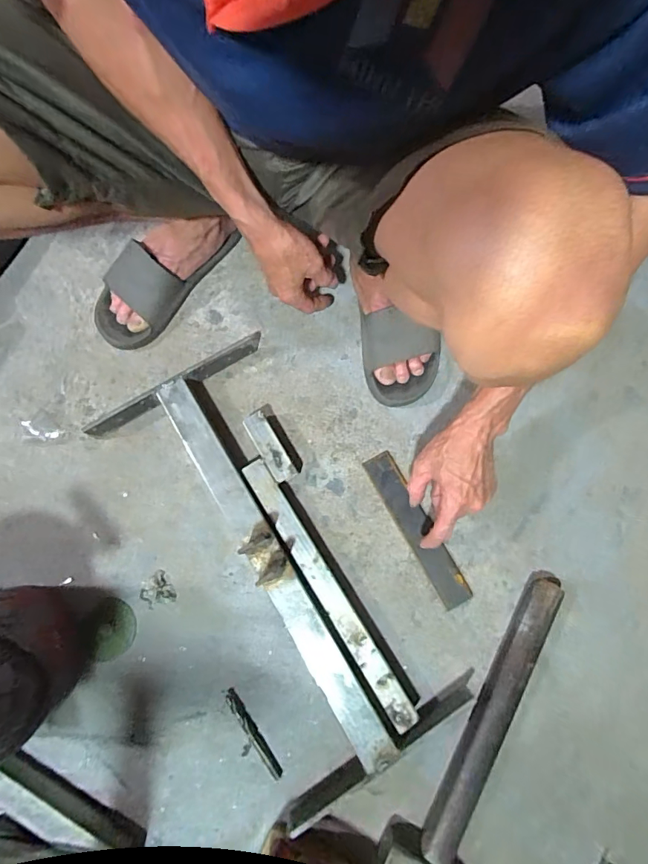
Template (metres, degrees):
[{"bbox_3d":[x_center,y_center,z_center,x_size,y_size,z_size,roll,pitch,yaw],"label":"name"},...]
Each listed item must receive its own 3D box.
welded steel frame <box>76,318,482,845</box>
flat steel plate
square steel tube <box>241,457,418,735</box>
[{"bbox_3d":[-0.065,0.142,0.525,0.232,0.051,0.527,-31,80,-7],"label":"welded steel frame"},{"bbox_3d":[0.119,0.122,0.553,0.037,0.006,0.207,-28,78,-7],"label":"flat steel plate"},{"bbox_3d":[0.004,0.183,0.522,0.037,0.036,0.340,-32,80,-8],"label":"square steel tube"}]

